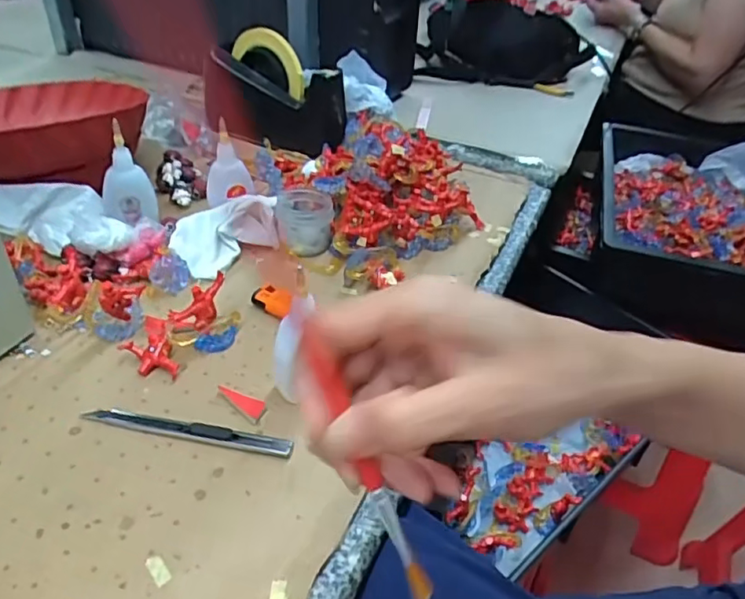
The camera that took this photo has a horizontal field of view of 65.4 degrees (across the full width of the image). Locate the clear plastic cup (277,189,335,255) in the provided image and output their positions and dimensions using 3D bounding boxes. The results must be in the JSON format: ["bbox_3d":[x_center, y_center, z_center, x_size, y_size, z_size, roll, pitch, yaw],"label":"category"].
[{"bbox_3d":[-0.064,-0.075,0.549,0.051,0.046,0.062,-1,39,-9],"label":"clear plastic cup"}]

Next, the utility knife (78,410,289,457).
[{"bbox_3d":[-0.119,0.083,0.373,0.139,0.010,0.012,11,38,6],"label":"utility knife"}]

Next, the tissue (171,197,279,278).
[{"bbox_3d":[-0.134,-0.066,0.535,0.104,0.040,0.078,-24,47,-32],"label":"tissue"}]

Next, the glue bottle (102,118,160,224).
[{"bbox_3d":[-0.227,-0.111,0.534,0.045,0.095,0.022,-9,41,-19],"label":"glue bottle"}]

